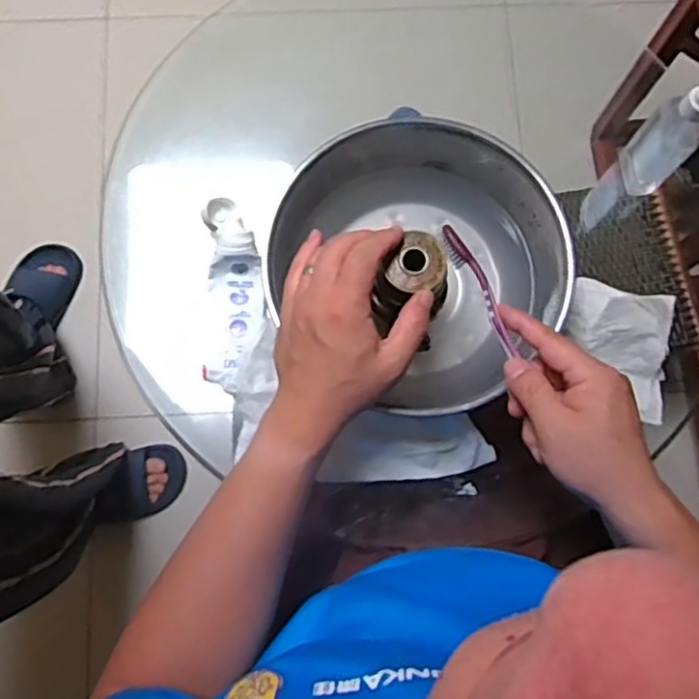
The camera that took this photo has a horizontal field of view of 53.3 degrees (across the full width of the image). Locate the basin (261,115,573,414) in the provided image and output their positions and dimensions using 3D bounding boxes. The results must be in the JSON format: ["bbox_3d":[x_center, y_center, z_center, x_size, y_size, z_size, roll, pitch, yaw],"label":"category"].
[{"bbox_3d":[0.057,-0.076,0.596,0.234,0.086,0.220,0,79,0],"label":"basin"}]

